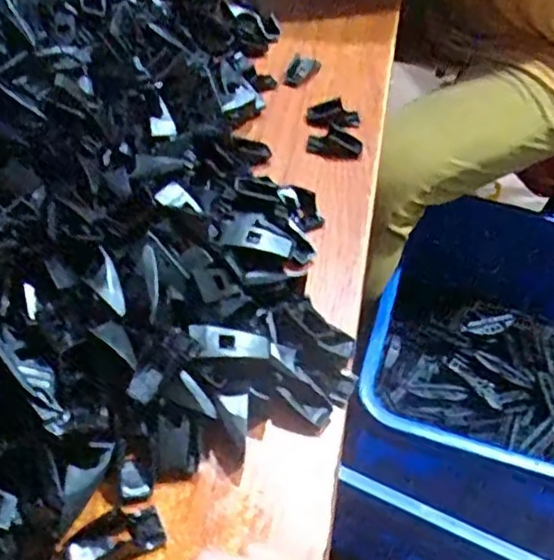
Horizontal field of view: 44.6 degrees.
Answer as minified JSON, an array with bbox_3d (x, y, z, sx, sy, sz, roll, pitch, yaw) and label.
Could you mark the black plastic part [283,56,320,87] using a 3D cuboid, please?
[{"bbox_3d":[0.019,-0.180,0.576,0.021,0.009,0.043,26,49,17],"label":"black plastic part"}]

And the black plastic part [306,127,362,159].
[{"bbox_3d":[0.043,-0.103,0.507,0.040,0.011,0.026,8,46,1],"label":"black plastic part"}]

